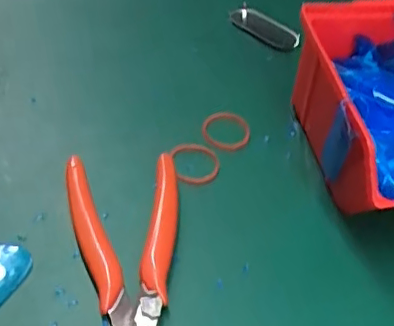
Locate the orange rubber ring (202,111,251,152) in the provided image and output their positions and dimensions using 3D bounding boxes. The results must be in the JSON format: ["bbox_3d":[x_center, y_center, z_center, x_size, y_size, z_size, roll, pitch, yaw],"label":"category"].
[{"bbox_3d":[0.018,-0.020,0.345,0.028,0.004,0.032,11,46,5],"label":"orange rubber ring"}]

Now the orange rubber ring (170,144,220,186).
[{"bbox_3d":[-0.001,-0.001,0.325,0.026,0.004,0.031,-8,47,-13],"label":"orange rubber ring"}]

